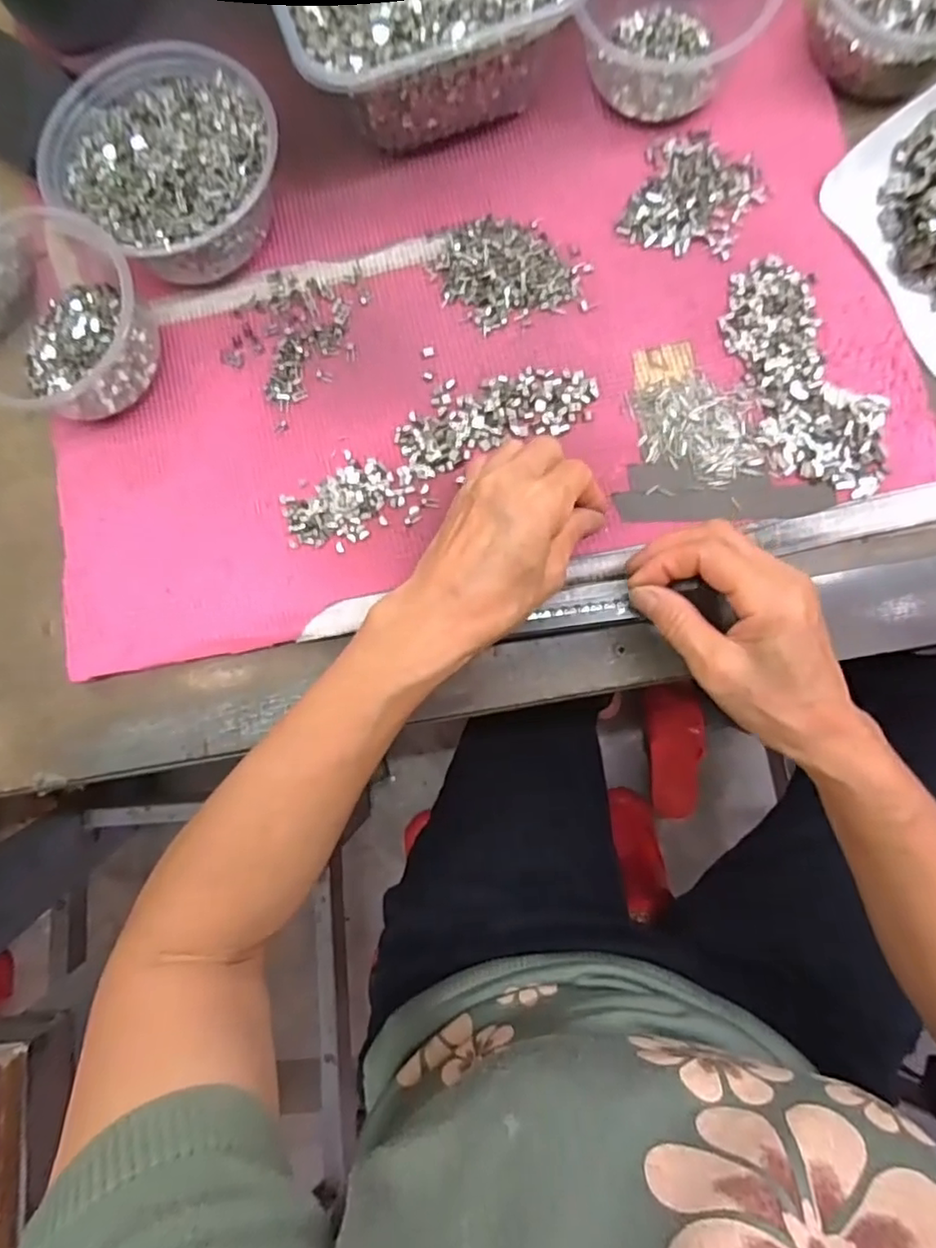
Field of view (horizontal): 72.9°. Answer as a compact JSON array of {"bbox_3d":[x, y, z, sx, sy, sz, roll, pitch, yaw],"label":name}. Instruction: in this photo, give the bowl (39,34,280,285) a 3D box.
[{"bbox_3d":[-0.181,-0.278,0.390,0.133,0.055,0.123,0,84,4],"label":"bowl"}]

